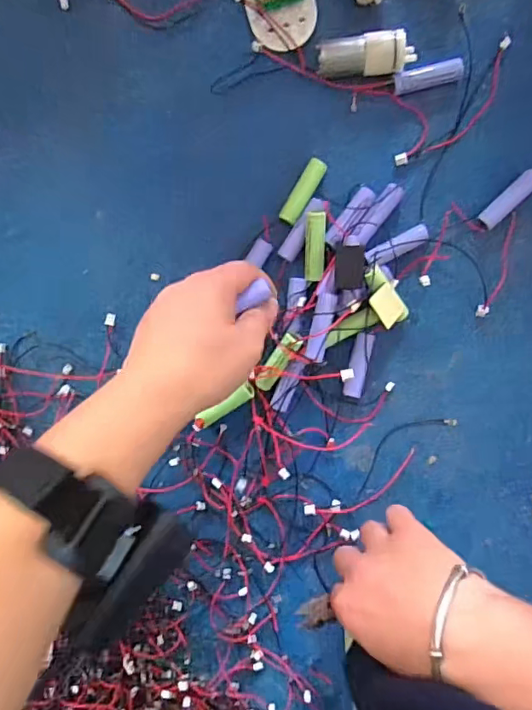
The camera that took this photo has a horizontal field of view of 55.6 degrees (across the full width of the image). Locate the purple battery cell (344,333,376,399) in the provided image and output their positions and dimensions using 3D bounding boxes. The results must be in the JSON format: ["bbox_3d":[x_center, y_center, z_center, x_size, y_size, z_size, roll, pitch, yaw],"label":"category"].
[{"bbox_3d":[0.072,0.008,0.388,0.016,0.011,0.049,12,97,0],"label":"purple battery cell"}]

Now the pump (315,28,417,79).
[{"bbox_3d":[0.071,-0.212,0.361,0.066,0.022,0.024,-7,96,2],"label":"pump"}]

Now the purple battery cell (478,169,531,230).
[{"bbox_3d":[0.180,-0.114,0.372,0.014,0.011,0.050,44,96,-4],"label":"purple battery cell"}]

